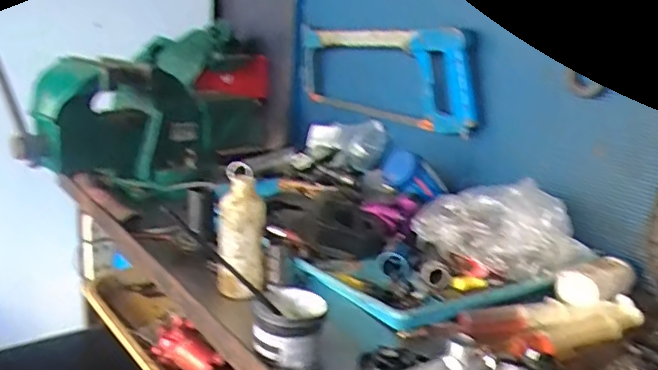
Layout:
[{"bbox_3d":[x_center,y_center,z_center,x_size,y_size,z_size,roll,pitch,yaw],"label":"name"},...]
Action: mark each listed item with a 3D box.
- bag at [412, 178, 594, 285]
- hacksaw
[{"bbox_3d":[0.179,0.048,0.648,0.119,0.081,0.157,-6,17,-31],"label":"bag"},{"bbox_3d":[0.076,-0.166,0.940,0.047,0.155,0.411,-13,20,-33],"label":"hacksaw"}]

